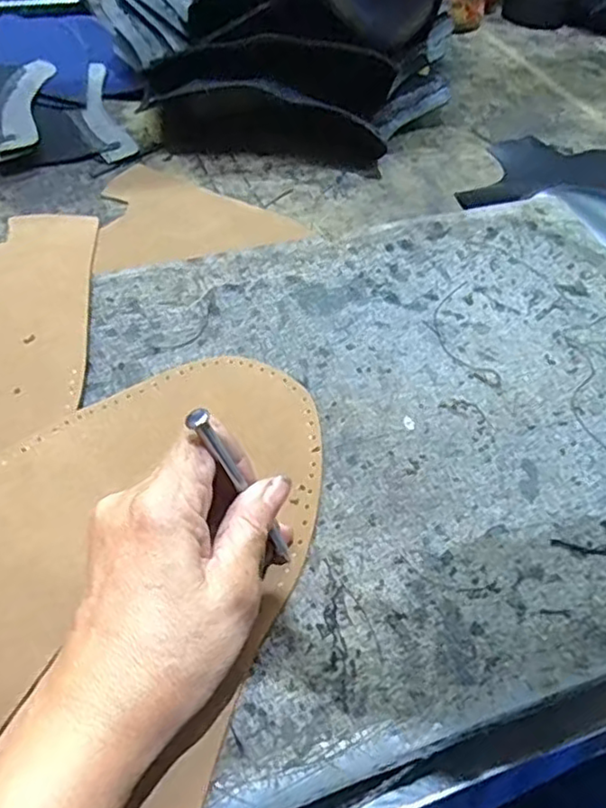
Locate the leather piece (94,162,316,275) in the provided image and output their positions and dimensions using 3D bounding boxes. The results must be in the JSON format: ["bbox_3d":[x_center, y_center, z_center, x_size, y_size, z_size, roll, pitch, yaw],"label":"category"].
[{"bbox_3d":[-0.105,-0.179,0.594,0.174,0.006,0.147,-13,52,-14],"label":"leather piece"}]

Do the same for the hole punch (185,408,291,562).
[{"bbox_3d":[-0.023,0.035,0.259,0.006,0.095,0.009,2,48,28],"label":"hole punch"}]

